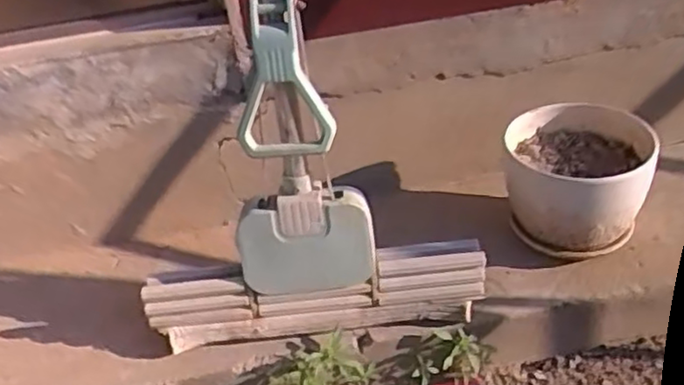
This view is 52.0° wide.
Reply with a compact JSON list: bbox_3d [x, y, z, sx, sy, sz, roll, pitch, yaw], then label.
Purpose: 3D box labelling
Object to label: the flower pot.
[{"bbox_3d":[0.278,-0.005,0.843,0.159,0.144,0.150,-6,35,4],"label":"flower pot"}]

